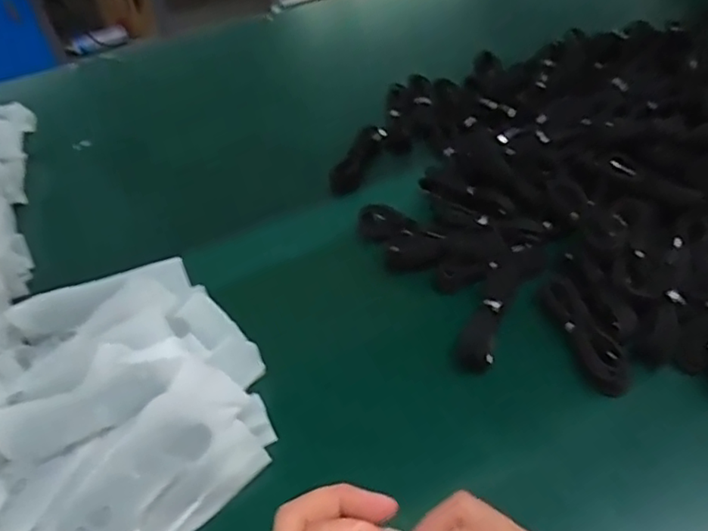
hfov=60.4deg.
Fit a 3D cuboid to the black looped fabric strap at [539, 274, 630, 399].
[{"bbox_3d":[0.201,0.058,0.530,0.034,0.019,0.115,-16,48,-12],"label":"black looped fabric strap"}]

